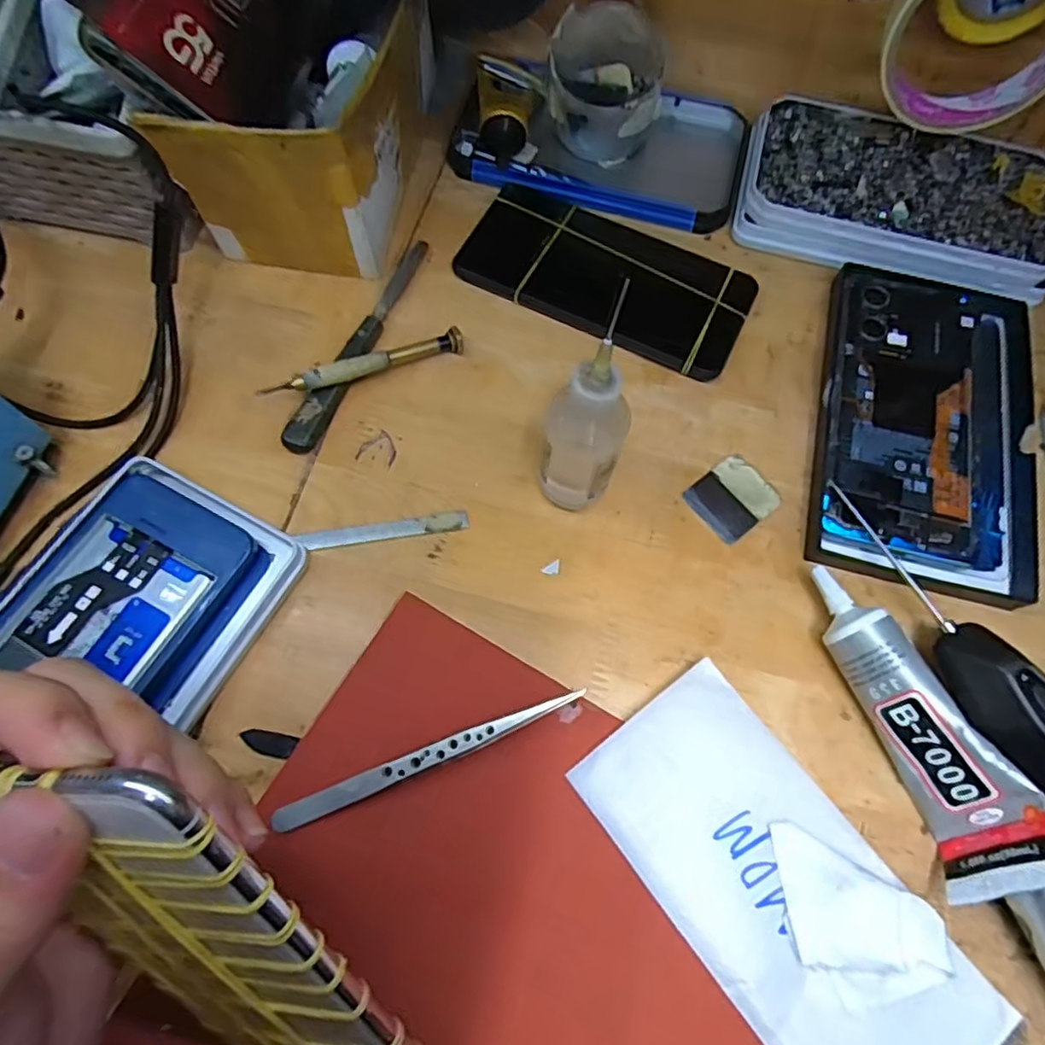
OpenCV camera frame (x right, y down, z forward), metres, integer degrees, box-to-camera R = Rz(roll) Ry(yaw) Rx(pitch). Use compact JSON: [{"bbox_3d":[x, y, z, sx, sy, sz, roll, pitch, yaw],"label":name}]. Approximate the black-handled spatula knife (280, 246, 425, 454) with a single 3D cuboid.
[{"bbox_3d":[-0.085,-0.099,0.343,0.017,0.009,0.145,24,69,7],"label":"black-handled spatula knife"}]

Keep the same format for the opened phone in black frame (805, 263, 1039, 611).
[{"bbox_3d":[0.209,-0.051,0.333,0.109,0.017,0.175,15,69,3],"label":"opened phone in black frame"}]

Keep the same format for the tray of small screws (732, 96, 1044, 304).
[{"bbox_3d":[0.219,-0.191,0.377,0.177,0.031,0.106,14,69,3],"label":"tray of small screws"}]

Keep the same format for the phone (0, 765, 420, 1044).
[{"bbox_3d":[-0.086,0.116,0.171,0.067,0.143,0.007,-5,30,14],"label":"phone"}]

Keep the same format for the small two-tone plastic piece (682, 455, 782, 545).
[{"bbox_3d":[0.106,-0.013,0.321,0.040,0.004,0.035,-36,74,-15],"label":"small two-tone plastic piece"}]

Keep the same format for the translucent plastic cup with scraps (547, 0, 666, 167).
[{"bbox_3d":[0.049,-0.260,0.378,0.066,0.052,0.068,1,68,-2],"label":"translucent plastic cup with scraps"}]

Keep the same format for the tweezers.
[{"bbox_3d":[-0.036,0.095,0.261,0.130,0.016,0.011,-20,71,-10],"label":"tweezers"}]

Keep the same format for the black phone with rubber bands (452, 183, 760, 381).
[{"bbox_3d":[0.047,-0.138,0.362,0.159,0.012,0.074,26,70,7],"label":"black phone with rubber bands"}]

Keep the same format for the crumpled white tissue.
[{"bbox_3d":[0.124,0.153,0.241,0.070,0.012,0.044,29,70,8],"label":"crumpled white tissue"}]

